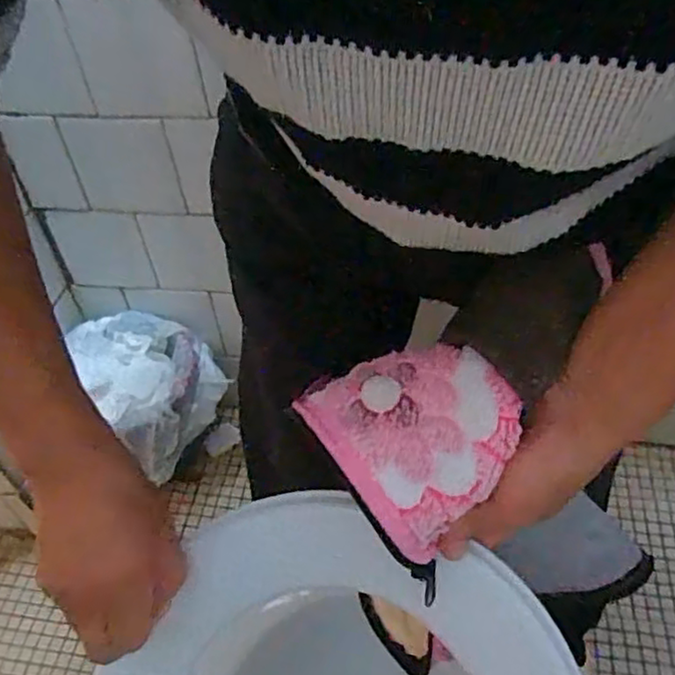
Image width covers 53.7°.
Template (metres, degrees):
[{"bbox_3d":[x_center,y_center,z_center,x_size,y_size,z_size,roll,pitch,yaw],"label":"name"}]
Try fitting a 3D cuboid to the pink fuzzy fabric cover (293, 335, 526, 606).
[{"bbox_3d":[0.034,0.049,0.363,0.083,0.067,0.111,-31,50,-25],"label":"pink fuzzy fabric cover"}]

